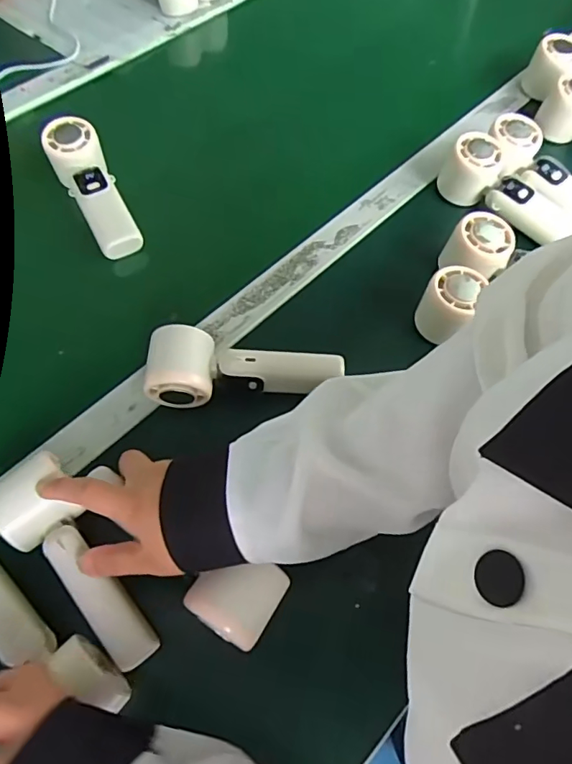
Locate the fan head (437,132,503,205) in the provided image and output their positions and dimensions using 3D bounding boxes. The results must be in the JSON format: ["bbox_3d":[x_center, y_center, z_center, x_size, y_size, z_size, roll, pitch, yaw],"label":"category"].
[{"bbox_3d":[0.202,-0.229,0.567,0.056,0.060,0.051,9,62,3],"label":"fan head"}]

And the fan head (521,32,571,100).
[{"bbox_3d":[0.340,-0.399,0.659,0.059,0.058,0.057,25,64,11],"label":"fan head"}]

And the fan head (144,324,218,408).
[{"bbox_3d":[-0.087,-0.011,0.445,0.055,0.055,0.060,2,62,-1],"label":"fan head"}]

